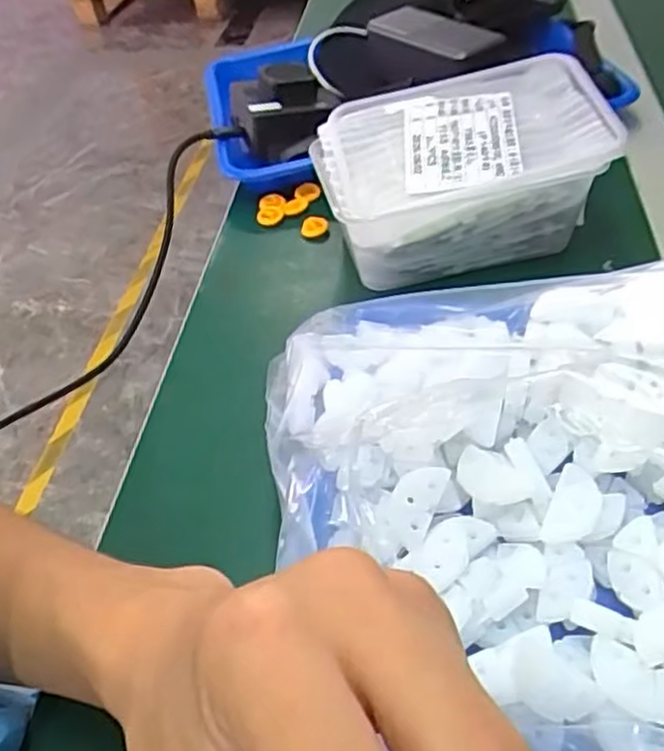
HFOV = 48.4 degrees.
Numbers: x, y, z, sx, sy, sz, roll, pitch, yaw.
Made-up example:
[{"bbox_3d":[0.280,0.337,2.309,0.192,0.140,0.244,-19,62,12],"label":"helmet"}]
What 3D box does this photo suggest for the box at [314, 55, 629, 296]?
[{"bbox_3d":[0.084,-0.135,0.485,0.181,0.080,0.123,-10,44,-2],"label":"box"}]

